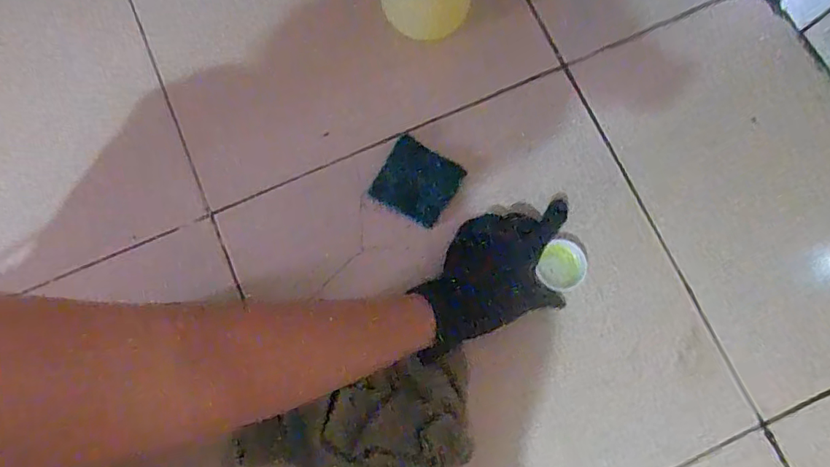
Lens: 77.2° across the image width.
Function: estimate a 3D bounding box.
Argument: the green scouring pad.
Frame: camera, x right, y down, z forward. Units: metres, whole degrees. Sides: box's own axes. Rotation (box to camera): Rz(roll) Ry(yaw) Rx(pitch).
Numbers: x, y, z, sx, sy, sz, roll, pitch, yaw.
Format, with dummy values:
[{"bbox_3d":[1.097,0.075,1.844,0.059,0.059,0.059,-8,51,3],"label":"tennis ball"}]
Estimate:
[{"bbox_3d":[0.003,-0.055,0.537,0.080,0.004,0.074,30,79,6],"label":"green scouring pad"}]

